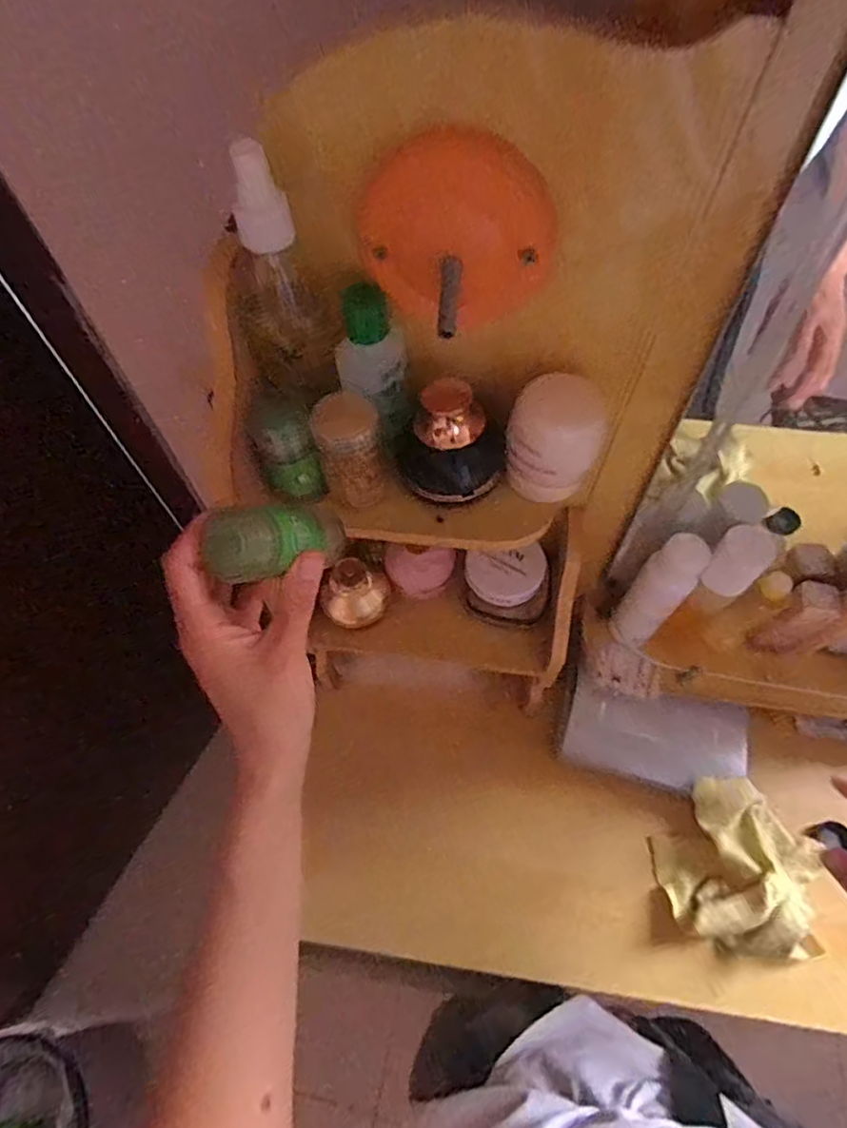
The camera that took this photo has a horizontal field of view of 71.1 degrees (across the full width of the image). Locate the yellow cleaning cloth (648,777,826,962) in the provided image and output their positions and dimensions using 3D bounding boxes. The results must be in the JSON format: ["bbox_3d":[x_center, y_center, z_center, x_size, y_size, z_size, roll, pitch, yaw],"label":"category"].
[{"bbox_3d":[0.318,0.306,0.588,0.149,0.044,0.145,38,68,20],"label":"yellow cleaning cloth"}]

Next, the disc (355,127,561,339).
[{"bbox_3d":[0.018,-0.173,0.313,0.095,0.092,0.004,-20,36,19],"label":"disc"}]

